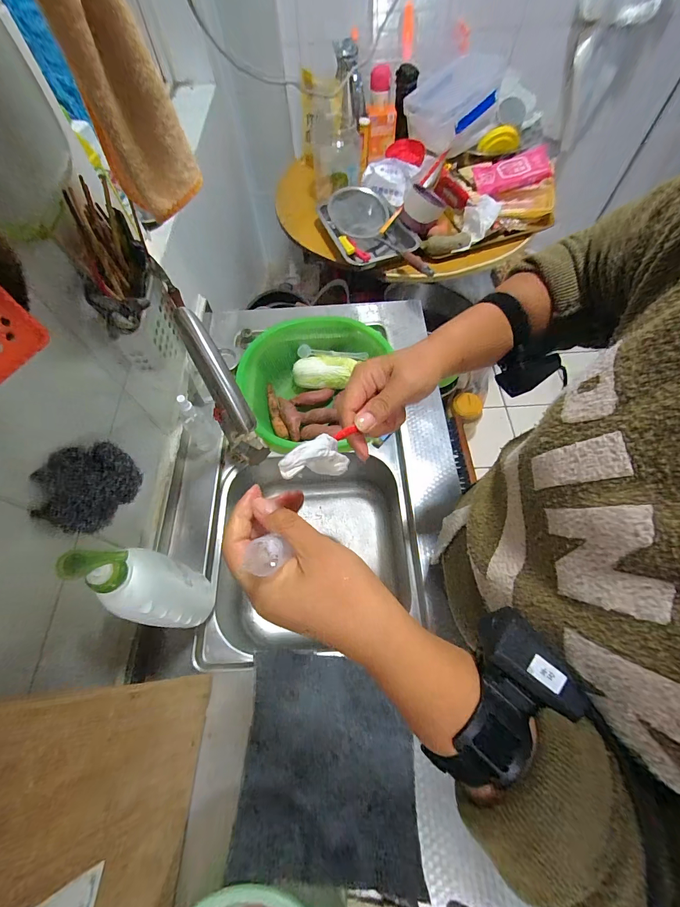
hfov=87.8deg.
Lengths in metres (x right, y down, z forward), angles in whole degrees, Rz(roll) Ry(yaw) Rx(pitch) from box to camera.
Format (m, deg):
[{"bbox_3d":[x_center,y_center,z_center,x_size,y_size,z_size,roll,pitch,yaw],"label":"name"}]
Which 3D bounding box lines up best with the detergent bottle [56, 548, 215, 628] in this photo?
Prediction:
[{"bbox_3d":[-0.235,0.163,0.434,0.059,0.248,0.082,11,63,8],"label":"detergent bottle"}]

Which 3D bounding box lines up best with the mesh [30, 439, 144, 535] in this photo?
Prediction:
[{"bbox_3d":[-0.300,0.036,0.422,0.075,0.076,0.110,25,65,15],"label":"mesh"}]

